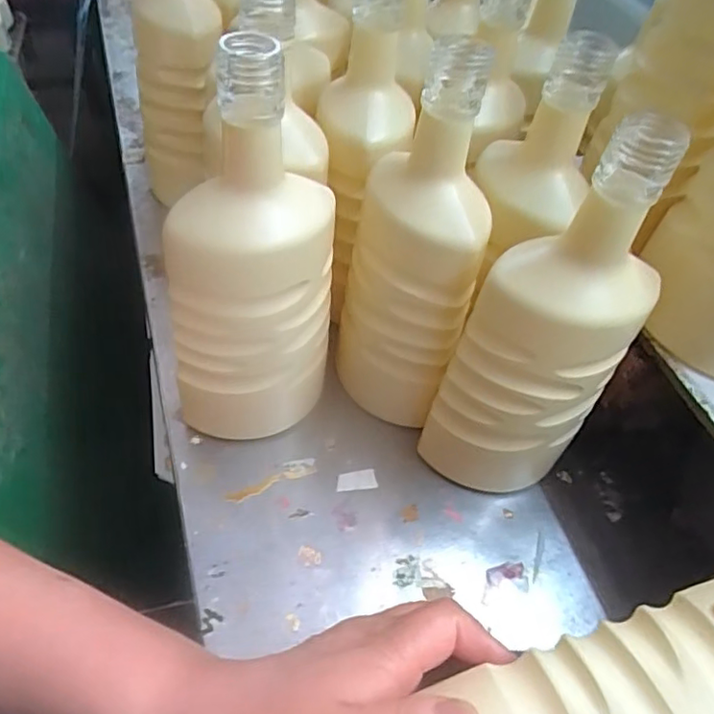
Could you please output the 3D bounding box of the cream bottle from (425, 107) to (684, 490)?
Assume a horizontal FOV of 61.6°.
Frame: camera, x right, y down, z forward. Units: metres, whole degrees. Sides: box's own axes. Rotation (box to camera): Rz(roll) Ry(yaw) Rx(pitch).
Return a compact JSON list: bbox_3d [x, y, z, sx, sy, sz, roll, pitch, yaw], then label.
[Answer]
[{"bbox_3d":[0.105,-0.003,0.342,0.083,0.249,0.079,-34,62,-27],"label":"cream bottle"}]

